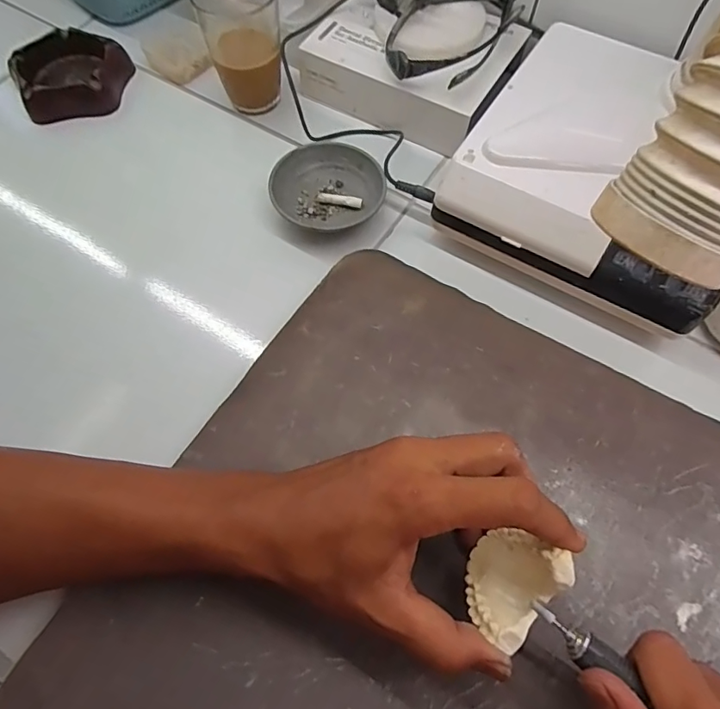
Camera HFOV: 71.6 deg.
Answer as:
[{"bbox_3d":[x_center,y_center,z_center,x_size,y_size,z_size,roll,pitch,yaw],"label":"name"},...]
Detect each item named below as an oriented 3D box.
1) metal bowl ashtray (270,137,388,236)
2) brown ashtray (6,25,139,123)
[{"bbox_3d":[-0.026,-0.130,0.398,0.085,0.023,0.089,0,65,0],"label":"metal bowl ashtray"},{"bbox_3d":[-0.262,-0.257,0.458,0.097,0.031,0.090,-25,67,-11],"label":"brown ashtray"}]

